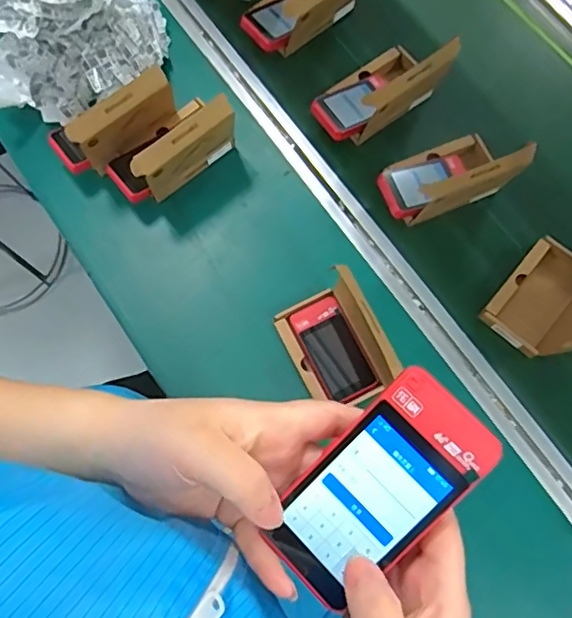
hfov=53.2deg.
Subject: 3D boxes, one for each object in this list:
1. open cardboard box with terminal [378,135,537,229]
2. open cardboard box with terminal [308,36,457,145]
[{"bbox_3d":[0.203,-0.176,0.711,0.161,0.111,0.099,-21,75,-4],"label":"open cardboard box with terminal"},{"bbox_3d":[0.117,-0.292,0.744,0.169,0.115,0.100,-36,77,-7],"label":"open cardboard box with terminal"}]

